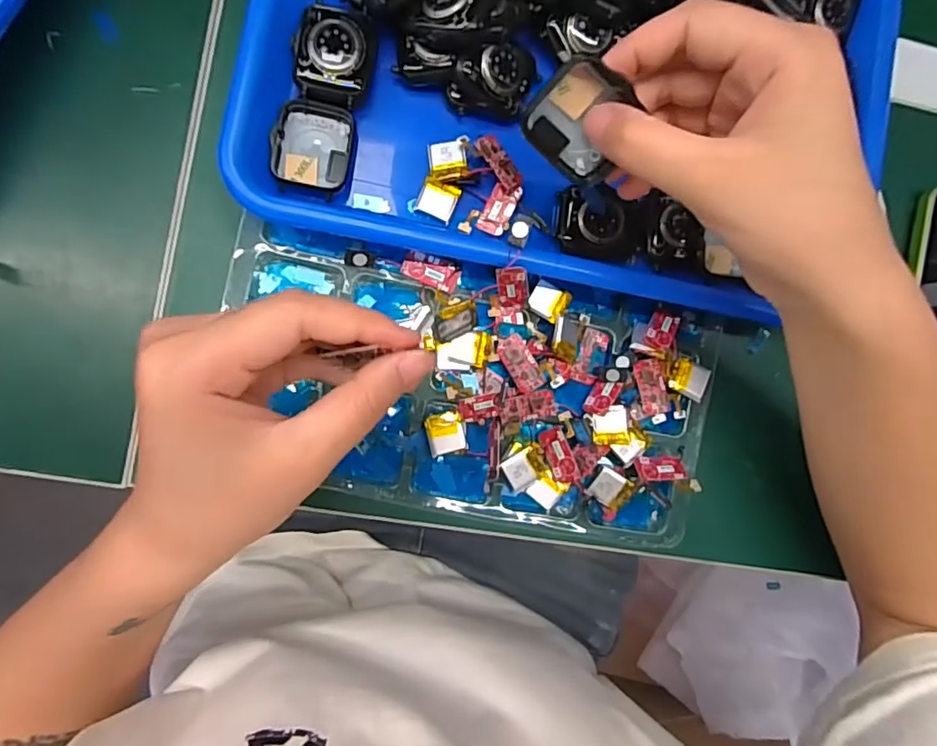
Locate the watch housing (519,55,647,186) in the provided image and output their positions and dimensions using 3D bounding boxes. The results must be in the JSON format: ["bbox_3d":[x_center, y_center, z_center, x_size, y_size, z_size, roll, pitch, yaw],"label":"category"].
[{"bbox_3d":[0.043,-0.095,0.214,0.042,0.006,0.037,30,123,-27],"label":"watch housing"}]

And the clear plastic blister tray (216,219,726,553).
[{"bbox_3d":[0.005,0.009,0.291,0.252,0.026,0.128,10,86,-7],"label":"clear plastic blister tray"}]

